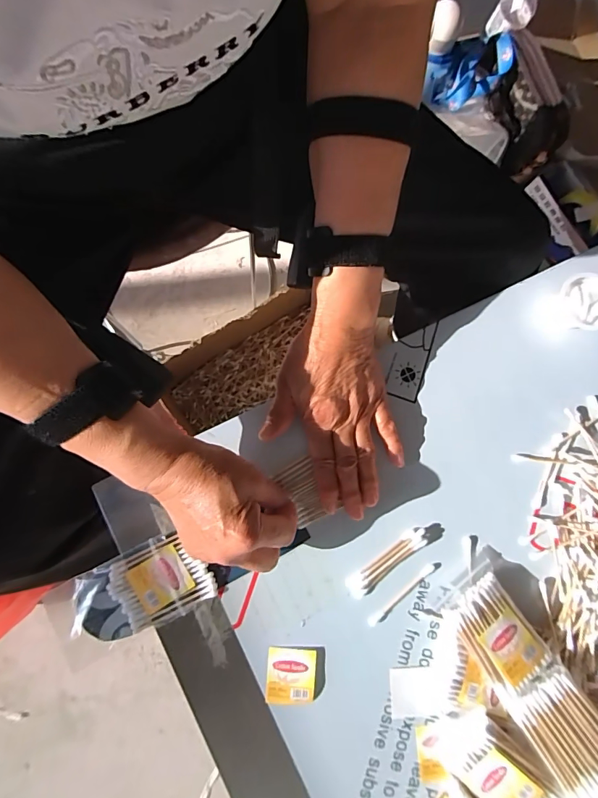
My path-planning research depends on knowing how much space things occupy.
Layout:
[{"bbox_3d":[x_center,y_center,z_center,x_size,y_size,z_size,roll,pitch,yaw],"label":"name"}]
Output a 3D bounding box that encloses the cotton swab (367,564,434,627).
[{"bbox_3d":[0.090,0.172,0.355,0.075,0.004,0.008,-38,82,-7],"label":"cotton swab"}]

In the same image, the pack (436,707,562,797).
[{"bbox_3d":[0.154,0.296,0.319,0.085,0.014,0.056,41,104,21],"label":"pack"}]

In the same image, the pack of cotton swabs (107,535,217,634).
[{"bbox_3d":[-0.115,0.152,0.339,0.073,0.014,0.063,-30,81,-6],"label":"pack of cotton swabs"}]

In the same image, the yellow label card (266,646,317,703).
[{"bbox_3d":[-0.007,0.231,0.338,0.039,0.004,0.041,4,79,0],"label":"yellow label card"}]

